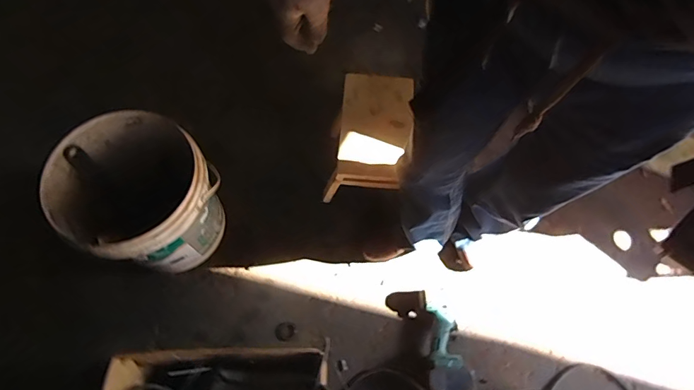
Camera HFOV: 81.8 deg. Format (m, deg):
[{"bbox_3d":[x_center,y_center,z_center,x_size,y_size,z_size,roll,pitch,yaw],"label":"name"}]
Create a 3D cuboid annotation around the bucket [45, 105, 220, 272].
[{"bbox_3d":[-0.452,0.018,0.940,0.287,0.336,0.299,1,68,-1],"label":"bucket"}]

